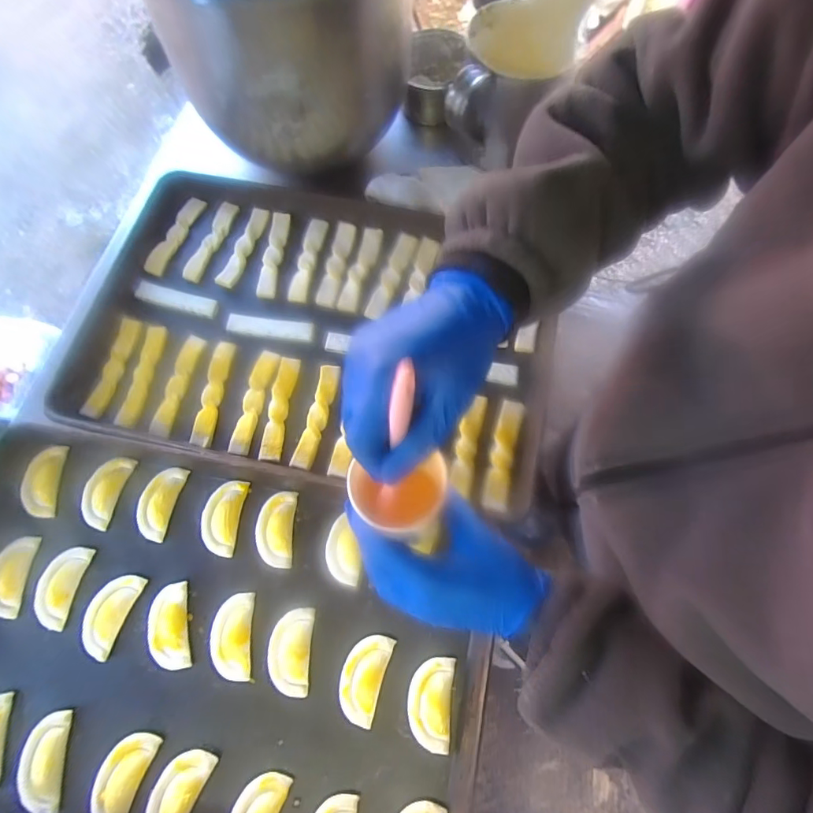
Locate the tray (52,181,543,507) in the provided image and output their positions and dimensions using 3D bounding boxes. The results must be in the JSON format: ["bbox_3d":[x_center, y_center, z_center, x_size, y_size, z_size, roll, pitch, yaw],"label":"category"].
[{"bbox_3d":[-0.120,-0.110,0.639,0.615,0.055,0.408,12,74,3],"label":"tray"}]

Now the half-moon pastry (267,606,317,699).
[{"bbox_3d":[-0.127,0.267,0.512,0.047,0.010,0.083,1,72,2],"label":"half-moon pastry"}]

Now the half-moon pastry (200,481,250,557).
[{"bbox_3d":[-0.218,0.130,0.556,0.042,0.011,0.085,7,72,4],"label":"half-moon pastry"}]

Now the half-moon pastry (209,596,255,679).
[{"bbox_3d":[-0.191,0.252,0.513,0.039,0.015,0.086,-2,72,1],"label":"half-moon pastry"}]

